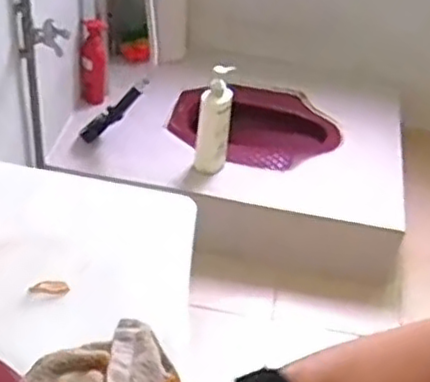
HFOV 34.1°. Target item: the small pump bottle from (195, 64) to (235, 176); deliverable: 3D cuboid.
[{"bbox_3d":[-0.003,-0.156,1.673,0.071,0.300,0.065,4,41,-3],"label":"small pump bottle"}]

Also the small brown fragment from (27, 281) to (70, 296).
[{"bbox_3d":[-0.149,0.087,0.629,0.034,0.012,0.012,-6,42,-14],"label":"small brown fragment"}]

